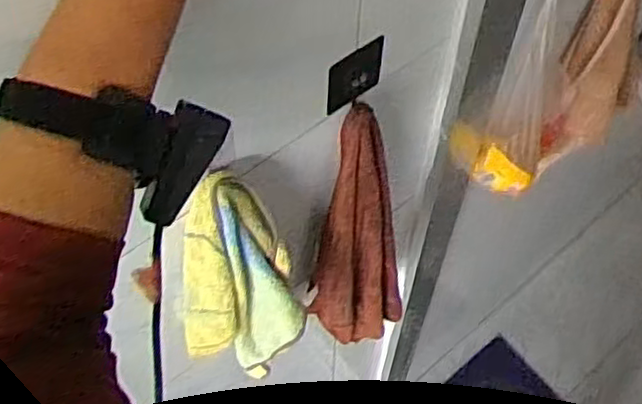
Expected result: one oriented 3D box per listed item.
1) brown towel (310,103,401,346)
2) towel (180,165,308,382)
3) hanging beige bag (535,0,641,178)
[{"bbox_3d":[0.050,0.068,0.878,0.098,0.419,0.092,30,62,16],"label":"brown towel"},{"bbox_3d":[-0.084,0.089,0.727,0.116,0.262,0.085,-24,62,-15],"label":"towel"},{"bbox_3d":[0.378,-0.168,1.009,0.102,0.363,0.129,29,62,16],"label":"hanging beige bag"}]

